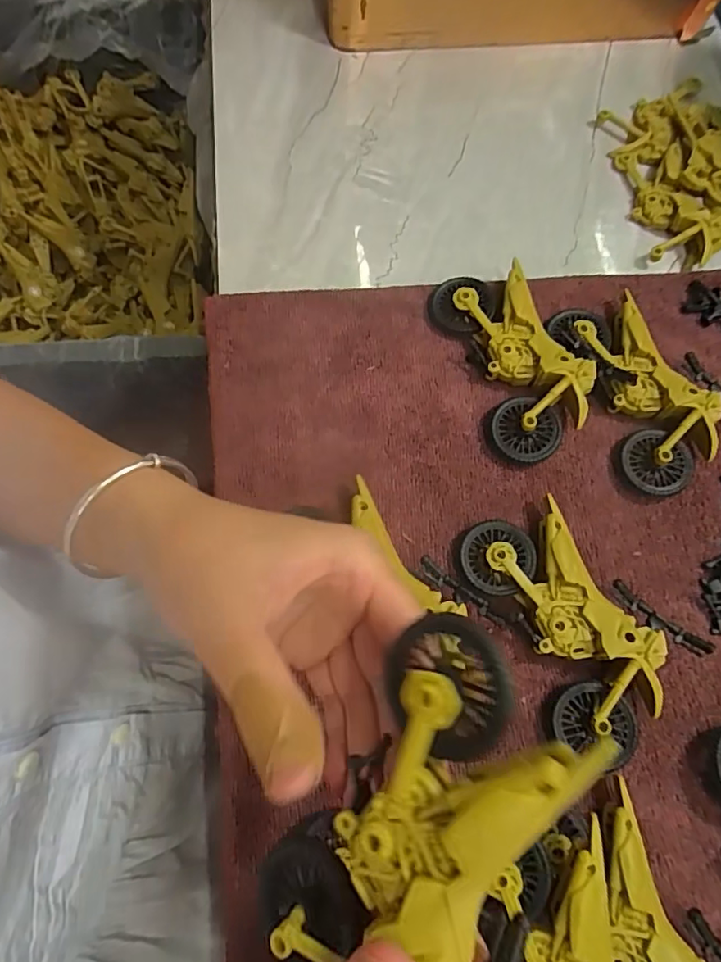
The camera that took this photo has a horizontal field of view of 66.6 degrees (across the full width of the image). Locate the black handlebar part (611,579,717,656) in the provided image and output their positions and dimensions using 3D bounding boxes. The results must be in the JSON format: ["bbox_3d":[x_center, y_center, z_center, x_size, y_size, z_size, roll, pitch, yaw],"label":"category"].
[{"bbox_3d":[0.139,0.065,0.256,0.048,0.005,0.011,39,74,24],"label":"black handlebar part"}]

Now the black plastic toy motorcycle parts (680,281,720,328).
[{"bbox_3d":[0.220,-0.106,0.334,0.044,0.006,0.034,31,73,8],"label":"black plastic toy motorcycle parts"}]

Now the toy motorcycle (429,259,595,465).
[{"bbox_3d":[0.085,-0.069,0.303,0.057,0.023,0.114,-18,73,-8],"label":"toy motorcycle"}]

